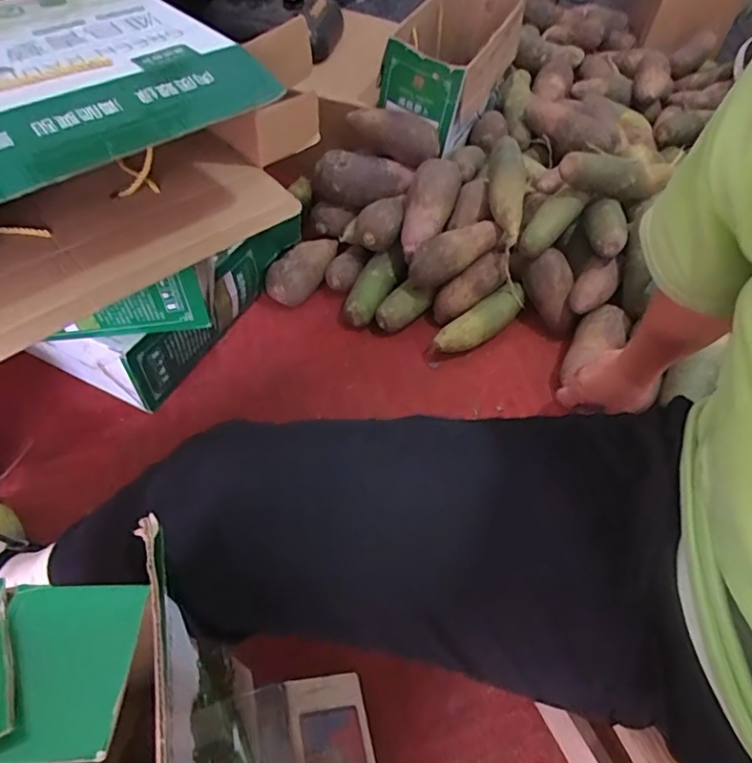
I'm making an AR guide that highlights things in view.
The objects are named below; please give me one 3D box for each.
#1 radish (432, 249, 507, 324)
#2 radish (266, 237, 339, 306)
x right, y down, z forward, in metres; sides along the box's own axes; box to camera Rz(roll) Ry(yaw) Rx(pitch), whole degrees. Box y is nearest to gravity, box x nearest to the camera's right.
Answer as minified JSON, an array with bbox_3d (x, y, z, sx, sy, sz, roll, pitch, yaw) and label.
[{"bbox_3d":[0.145,-0.144,0.820,0.141,0.050,0.041,-39,57,16],"label":"radish"},{"bbox_3d":[-0.111,-0.180,0.868,0.150,0.067,0.062,-34,62,-23],"label":"radish"}]

